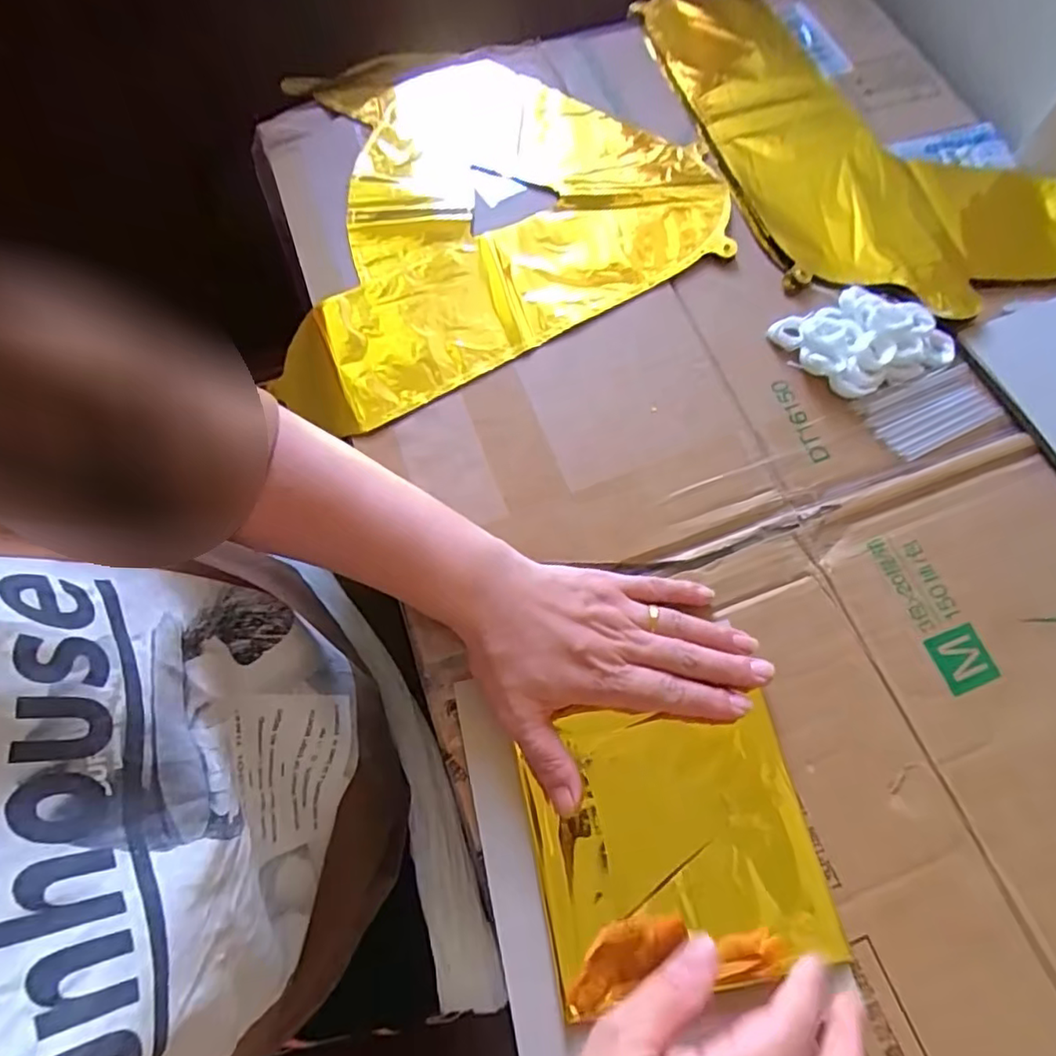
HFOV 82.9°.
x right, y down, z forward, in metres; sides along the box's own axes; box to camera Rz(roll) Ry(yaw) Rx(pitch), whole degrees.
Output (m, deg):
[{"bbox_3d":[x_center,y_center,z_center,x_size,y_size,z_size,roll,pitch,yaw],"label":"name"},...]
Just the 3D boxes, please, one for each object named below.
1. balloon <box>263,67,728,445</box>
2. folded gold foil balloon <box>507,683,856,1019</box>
[{"bbox_3d":[-0.060,-0.259,0.459,0.342,0.026,0.313,-29,73,-11],"label":"balloon"},{"bbox_3d":[0.074,0.162,0.311,0.139,0.018,0.129,-11,70,-5],"label":"folded gold foil balloon"}]

